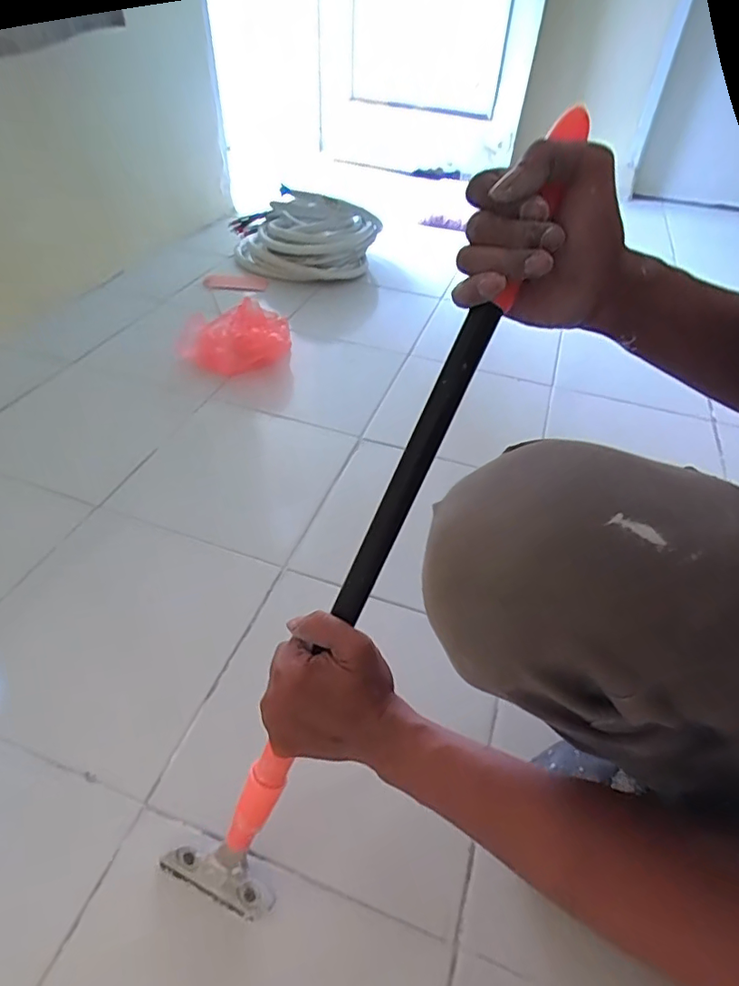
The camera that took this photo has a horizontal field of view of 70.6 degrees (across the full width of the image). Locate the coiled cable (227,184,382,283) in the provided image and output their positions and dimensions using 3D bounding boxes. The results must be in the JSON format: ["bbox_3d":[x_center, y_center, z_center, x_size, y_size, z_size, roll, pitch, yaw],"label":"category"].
[{"bbox_3d":[-0.168,-0.662,1.334,0.357,0.198,0.267,-4,44,-11],"label":"coiled cable"}]

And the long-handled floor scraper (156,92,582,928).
[{"bbox_3d":[-0.007,0.059,0.380,0.081,0.637,0.025,30,12,23],"label":"long-handled floor scraper"}]

